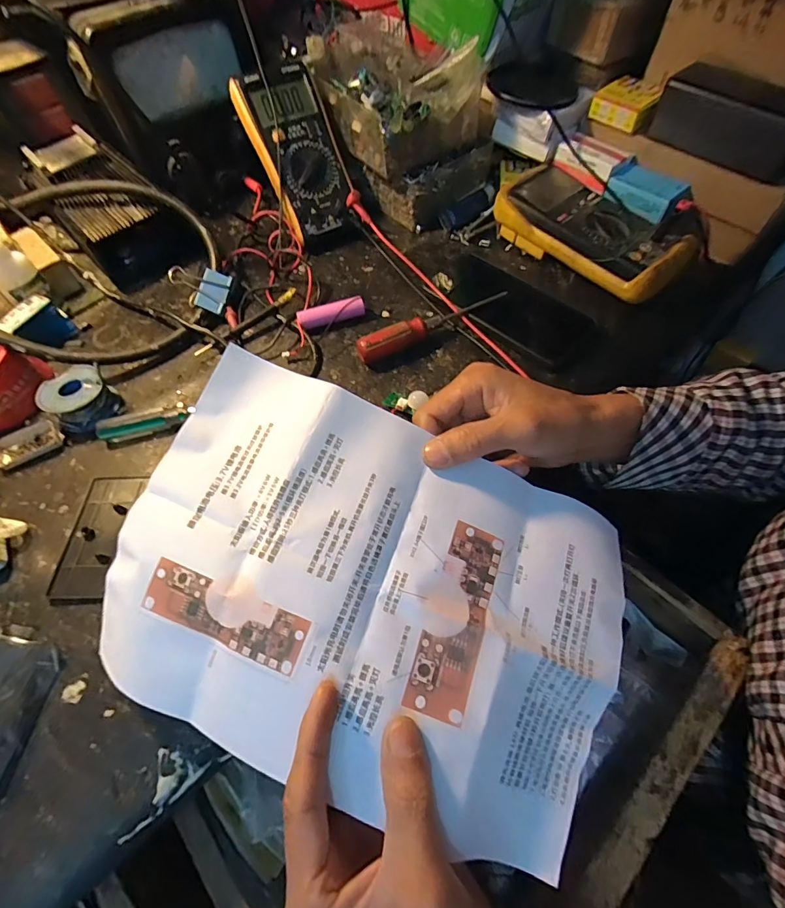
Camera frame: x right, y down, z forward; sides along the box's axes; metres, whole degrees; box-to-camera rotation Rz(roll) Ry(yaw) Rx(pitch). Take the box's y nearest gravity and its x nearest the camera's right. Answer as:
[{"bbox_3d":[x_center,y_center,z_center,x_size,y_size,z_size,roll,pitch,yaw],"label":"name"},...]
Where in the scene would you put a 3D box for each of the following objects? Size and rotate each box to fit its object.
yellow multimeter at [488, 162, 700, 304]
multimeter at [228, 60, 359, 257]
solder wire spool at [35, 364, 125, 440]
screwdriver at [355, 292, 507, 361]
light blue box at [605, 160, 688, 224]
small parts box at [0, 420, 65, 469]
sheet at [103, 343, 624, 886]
[{"bbox_3d":[0.205,-0.234,0.442,0.093,0.047,0.189,-40,66,-20],"label":"yellow multimeter"},{"bbox_3d":[-0.097,-0.317,0.463,0.088,0.027,0.177,-24,103,-12],"label":"multimeter"},{"bbox_3d":[-0.269,-0.047,0.371,0.053,0.030,0.051,-1,59,1],"label":"solder wire spool"},{"bbox_3d":[0.039,-0.119,0.402,0.152,0.025,0.021,-25,62,-12],"label":"screwdriver"},{"bbox_3d":[0.264,-0.275,0.443,0.049,0.020,0.068,-32,63,-16],"label":"light blue box"},{"bbox_3d":[-0.307,-0.009,0.360,0.051,0.008,0.030,-27,62,-13],"label":"small parts box"},{"bbox_3d":[-0.008,0.077,0.250,0.287,0.028,0.200,24,70,-2],"label":"sheet"}]

